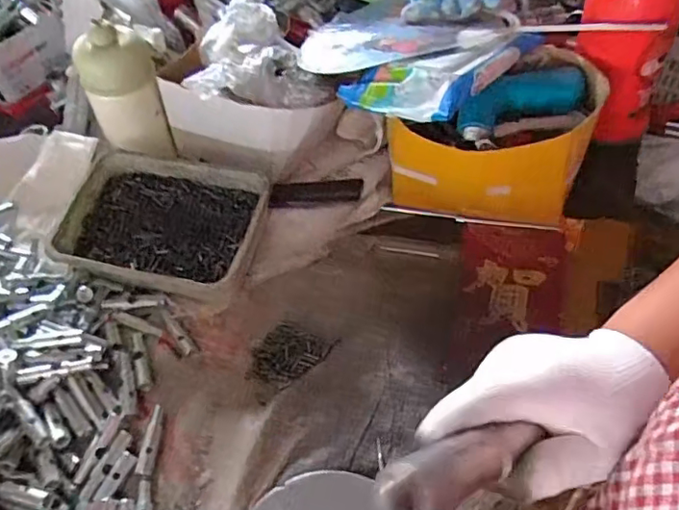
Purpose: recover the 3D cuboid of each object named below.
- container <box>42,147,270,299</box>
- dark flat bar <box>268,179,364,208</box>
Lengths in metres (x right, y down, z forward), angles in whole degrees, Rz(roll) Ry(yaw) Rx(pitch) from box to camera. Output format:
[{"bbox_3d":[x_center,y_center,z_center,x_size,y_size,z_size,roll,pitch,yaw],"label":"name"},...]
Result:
[{"bbox_3d":[-0.156,-0.024,0.506,0.172,0.054,0.121,10,52,11],"label":"container"},{"bbox_3d":[-0.023,-0.060,0.546,0.088,0.008,0.026,0,82,7],"label":"dark flat bar"}]

